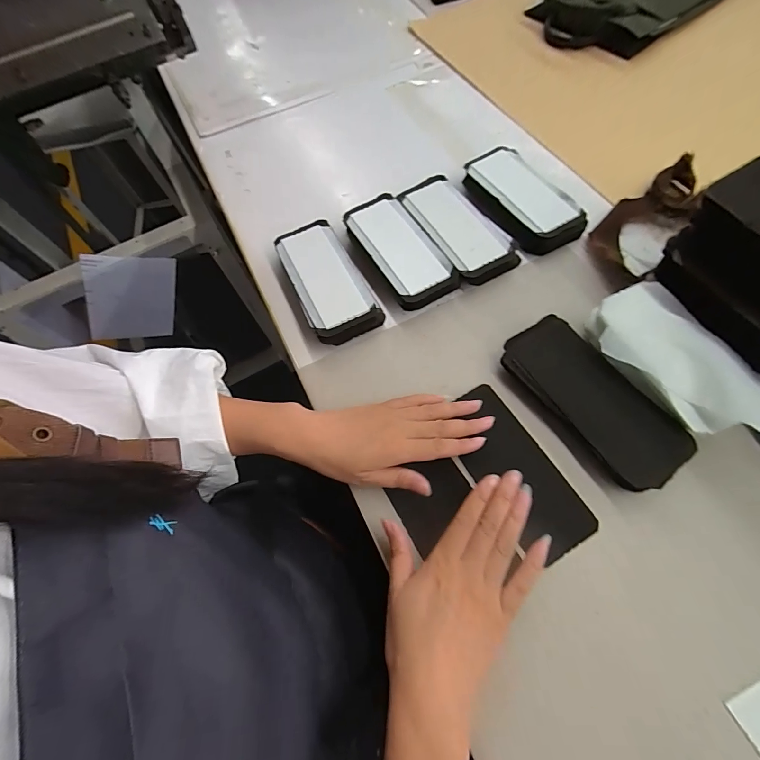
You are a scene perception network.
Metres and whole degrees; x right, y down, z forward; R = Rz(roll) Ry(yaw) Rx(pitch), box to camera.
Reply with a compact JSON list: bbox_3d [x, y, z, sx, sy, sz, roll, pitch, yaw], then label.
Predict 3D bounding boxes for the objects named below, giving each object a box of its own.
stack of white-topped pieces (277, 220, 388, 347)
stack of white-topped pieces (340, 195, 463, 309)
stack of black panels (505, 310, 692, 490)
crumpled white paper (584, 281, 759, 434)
[{"bbox_3d":[-0.064,-0.116,0.455,0.077,0.032,0.166,-27,65,-6],"label":"stack of white-topped pieces"},{"bbox_3d":[0.022,-0.159,0.471,0.074,0.036,0.165,-29,65,-7],"label":"stack of white-topped pieces"},{"bbox_3d":[0.208,0.019,0.377,0.084,0.026,0.179,-33,66,-9],"label":"stack of black panels"},{"bbox_3d":[0.275,-0.018,0.361,0.090,0.045,0.168,-31,66,-8],"label":"crumpled white paper"}]

